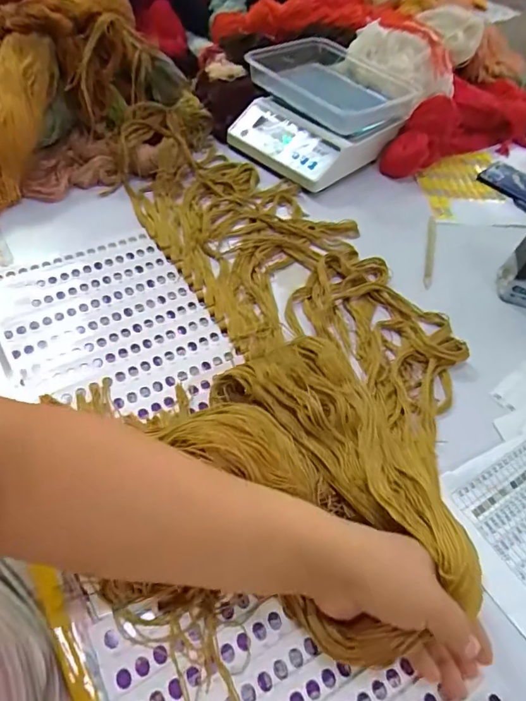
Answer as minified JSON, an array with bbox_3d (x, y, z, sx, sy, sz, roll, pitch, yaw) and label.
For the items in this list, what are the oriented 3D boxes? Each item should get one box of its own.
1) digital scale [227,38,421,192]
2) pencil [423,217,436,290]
[{"bbox_3d":[0.088,-0.391,0.756,0.264,0.099,0.240,-32,62,-26],"label":"digital scale"},{"bbox_3d":[0.233,-0.141,0.647,0.013,0.007,0.162,17,53,7],"label":"pencil"}]

